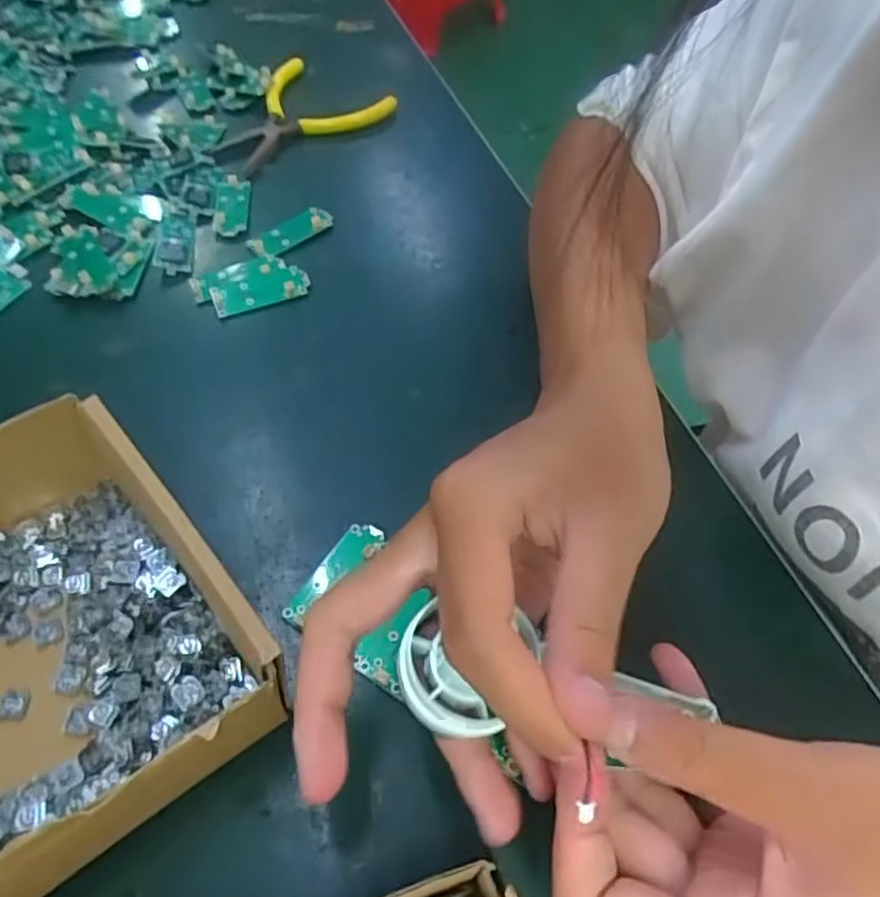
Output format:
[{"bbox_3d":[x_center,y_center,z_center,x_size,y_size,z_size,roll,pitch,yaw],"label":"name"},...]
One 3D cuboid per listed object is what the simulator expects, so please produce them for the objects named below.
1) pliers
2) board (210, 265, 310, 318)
[{"bbox_3d":[-0.097,-0.219,0.466,0.084,0.014,0.117,29,58,15],"label":"pliers"},{"bbox_3d":[-0.096,-0.085,0.375,0.050,0.005,0.020,-19,73,-11],"label":"board"}]

